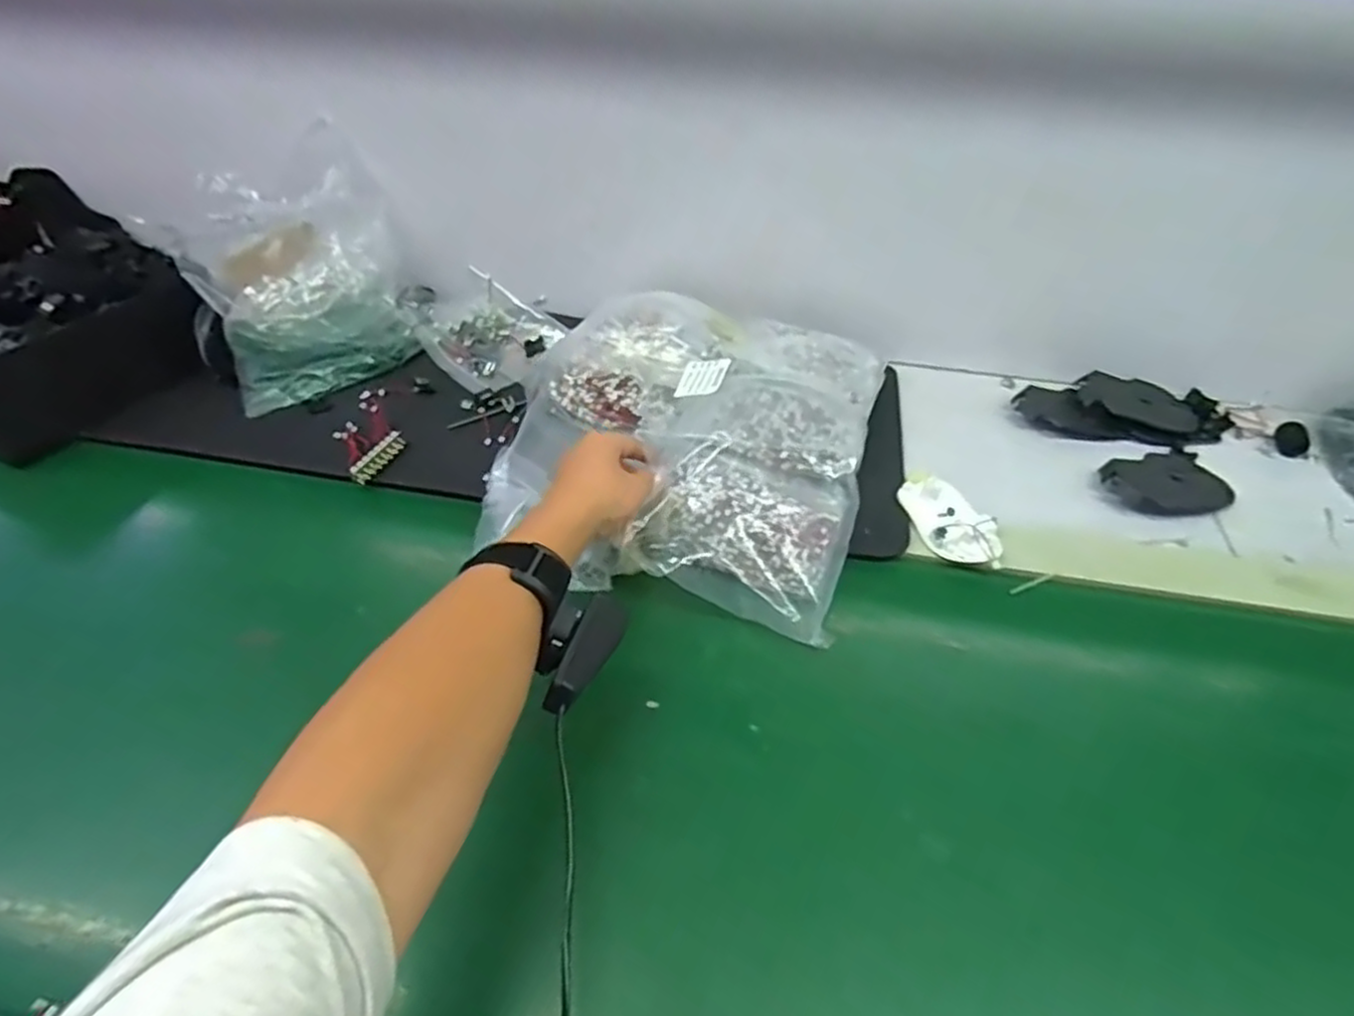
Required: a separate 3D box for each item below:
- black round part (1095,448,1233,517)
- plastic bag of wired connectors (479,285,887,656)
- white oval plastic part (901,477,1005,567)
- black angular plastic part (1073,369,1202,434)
[{"bbox_3d":[0.435,-0.023,0.644,0.119,0.016,0.072,-15,47,-16],"label":"black round part"},{"bbox_3d":[0.009,-0.065,0.624,0.292,0.080,0.311,13,45,11],"label":"plastic bag of wired connectors"},{"bbox_3d":[0.222,0.008,0.603,0.051,0.018,0.102,-13,46,-14],"label":"white oval plastic part"},{"bbox_3d":[0.452,-0.102,0.713,0.116,0.013,0.068,15,54,3],"label":"black angular plastic part"}]

